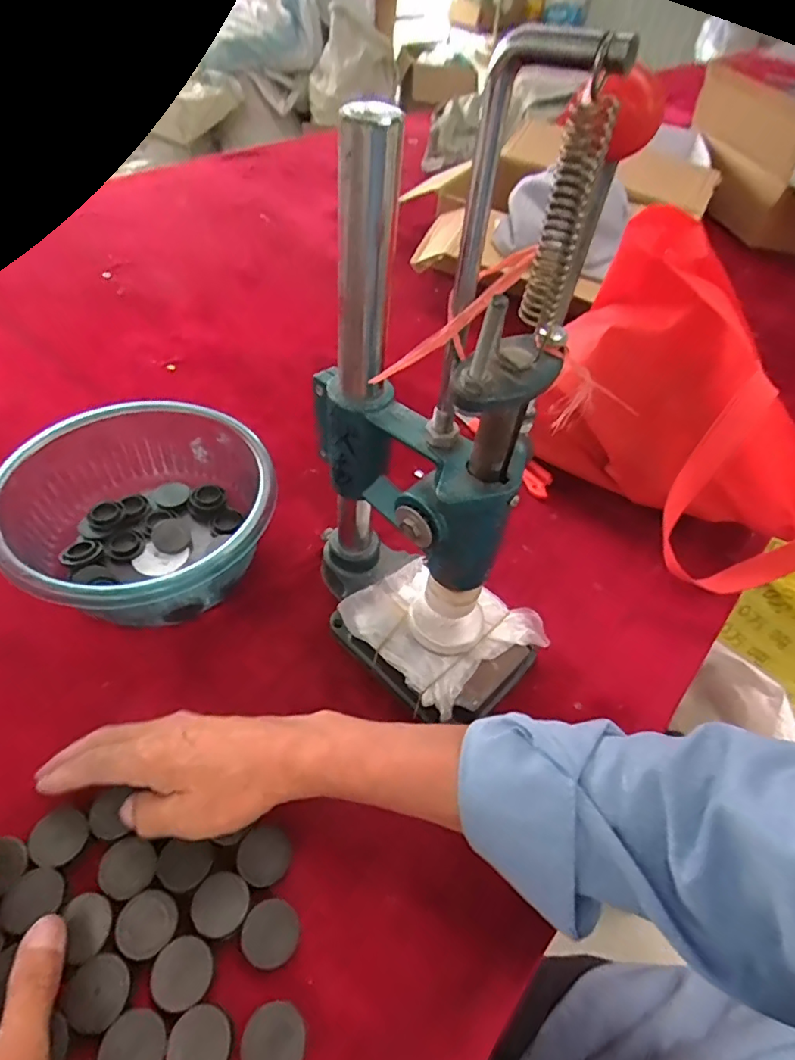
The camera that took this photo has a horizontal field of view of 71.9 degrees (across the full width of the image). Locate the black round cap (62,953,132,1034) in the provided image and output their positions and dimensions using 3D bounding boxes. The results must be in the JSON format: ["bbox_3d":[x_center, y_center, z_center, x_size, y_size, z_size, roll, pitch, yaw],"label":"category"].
[{"bbox_3d":[-0.162,0.249,0.295,0.033,0.004,0.031,3,49,-4],"label":"black round cap"}]

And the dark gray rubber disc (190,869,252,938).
[{"bbox_3d":[-0.105,0.222,0.325,0.031,0.004,0.031,3,49,-4],"label":"dark gray rubber disc"}]

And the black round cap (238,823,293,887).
[{"bbox_3d":[-0.084,0.204,0.345,0.032,0.005,0.031,32,53,20],"label":"black round cap"}]

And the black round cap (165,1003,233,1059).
[{"bbox_3d":[-0.104,0.272,0.288,0.032,0.005,0.031,3,49,-4],"label":"black round cap"}]

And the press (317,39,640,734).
[{"bbox_3d":[0.024,-0.039,0.343,0.198,0.367,0.115,37,55,23],"label":"press"}]

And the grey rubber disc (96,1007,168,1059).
[{"bbox_3d":[-0.137,0.269,0.282,0.032,0.004,0.032,31,53,19],"label":"grey rubber disc"}]

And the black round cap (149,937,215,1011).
[{"bbox_3d":[-0.120,0.245,0.303,0.032,0.004,0.031,3,49,-4],"label":"black round cap"}]

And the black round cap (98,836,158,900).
[{"bbox_3d":[-0.164,0.205,0.334,0.033,0.004,0.031,3,49,-4],"label":"black round cap"}]

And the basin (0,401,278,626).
[{"bbox_3d":[-0.216,-0.012,0.472,0.204,0.093,0.190,3,49,-4],"label":"basin"}]

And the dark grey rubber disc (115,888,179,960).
[{"bbox_3d":[-0.145,0.227,0.317,0.032,0.004,0.032,3,49,-4],"label":"dark grey rubber disc"}]

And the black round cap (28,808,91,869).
[{"bbox_3d":[-0.211,0.195,0.346,0.033,0.013,0.031,3,49,-4],"label":"black round cap"}]

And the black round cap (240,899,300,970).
[{"bbox_3d":[-0.073,0.234,0.318,0.031,0.004,0.032,8,62,-14],"label":"black round cap"}]

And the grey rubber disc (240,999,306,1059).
[{"bbox_3d":[-0.065,0.273,0.292,0.032,0.019,0.032,3,49,-4],"label":"grey rubber disc"}]

